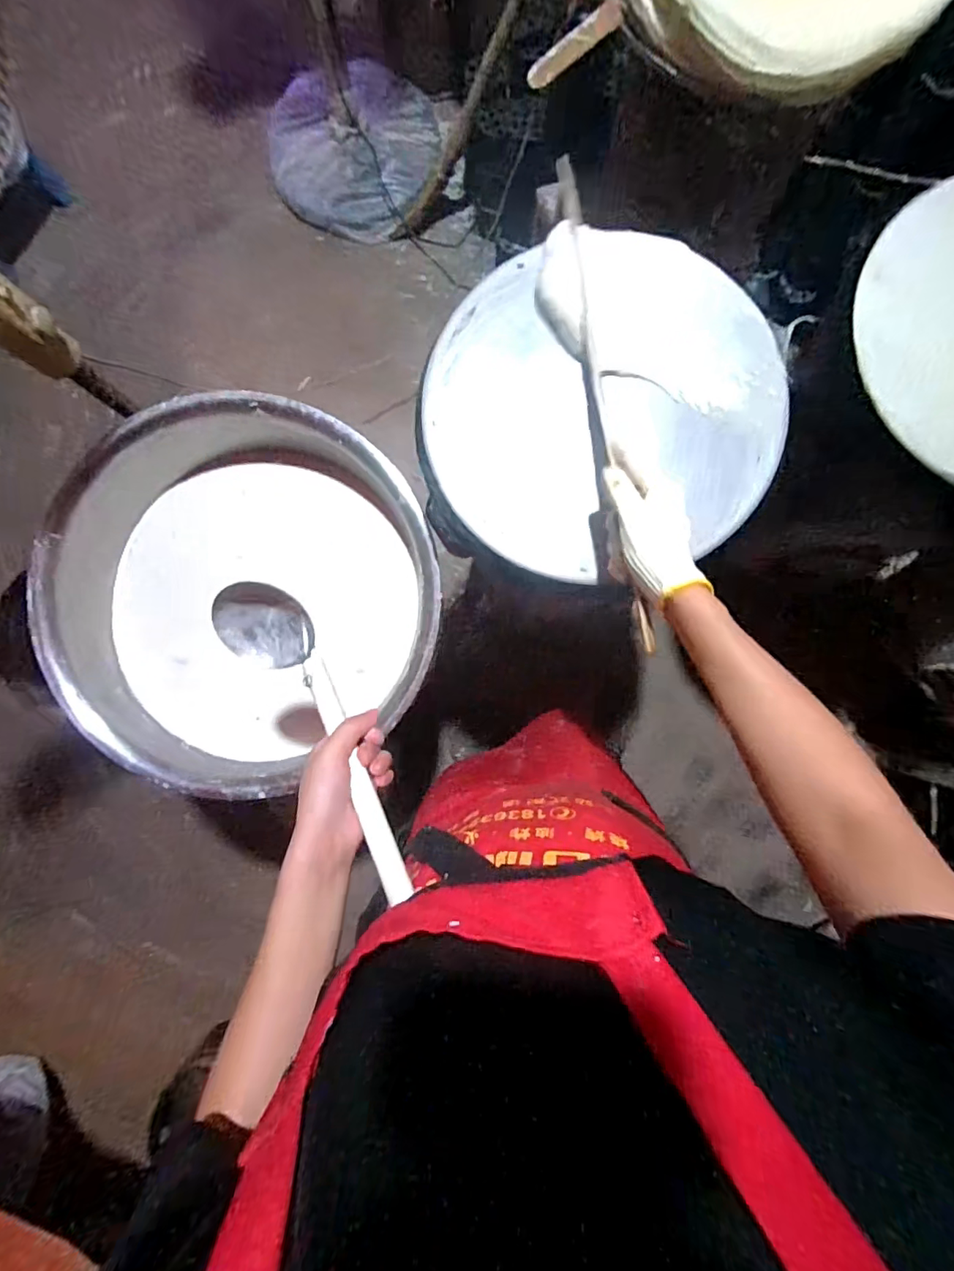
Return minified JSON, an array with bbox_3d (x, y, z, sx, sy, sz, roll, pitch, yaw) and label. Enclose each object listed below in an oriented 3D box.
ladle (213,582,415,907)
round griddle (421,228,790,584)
[{"bbox_3d":[-0.137,0.080,0.451,0.077,0.058,0.305,-37,66,-1],"label":"ladle"},{"bbox_3d":[0.128,-0.247,0.548,0.362,0.044,0.340,0,87,2],"label":"round griddle"}]

